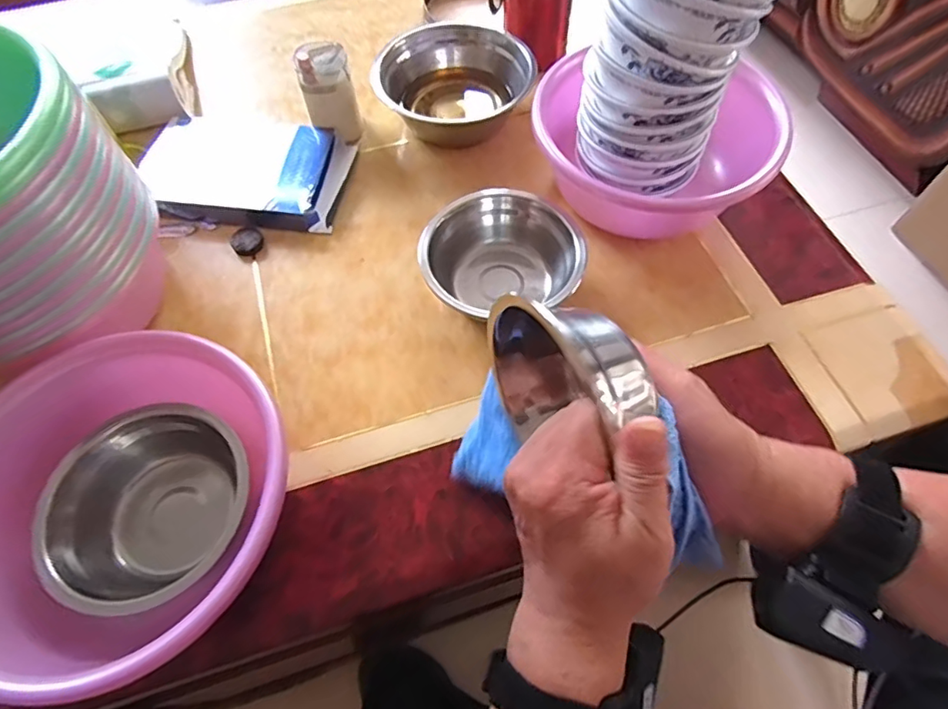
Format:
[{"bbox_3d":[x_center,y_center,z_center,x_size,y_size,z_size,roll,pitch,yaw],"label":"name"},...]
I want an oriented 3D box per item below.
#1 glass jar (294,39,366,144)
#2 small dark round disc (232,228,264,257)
[{"bbox_3d":[-0.150,-0.270,0.581,0.050,0.096,0.059,-14,61,-6],"label":"glass jar"},{"bbox_3d":[-0.219,-0.109,0.534,0.028,0.009,0.027,-1,61,1],"label":"small dark round disc"}]

